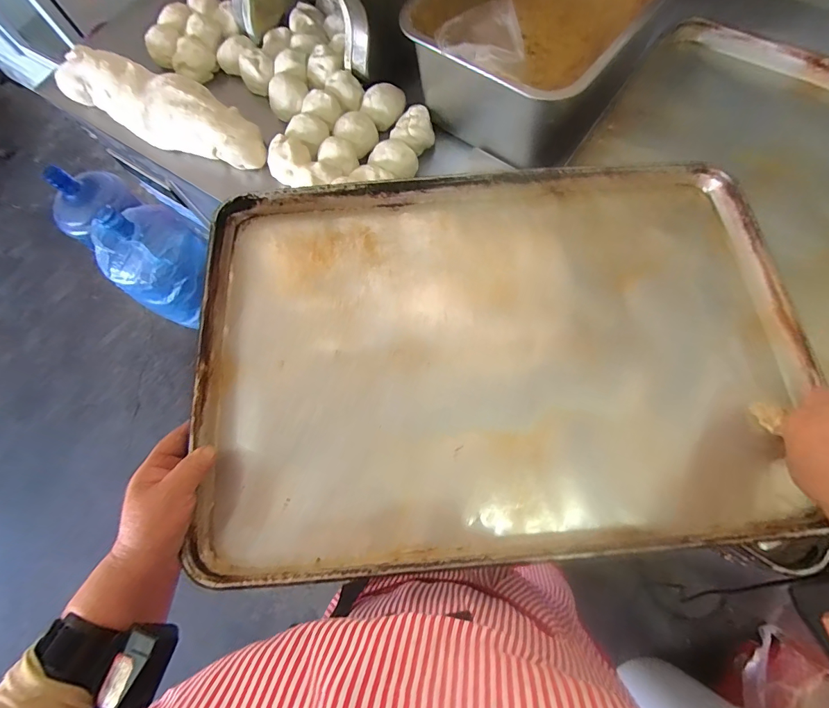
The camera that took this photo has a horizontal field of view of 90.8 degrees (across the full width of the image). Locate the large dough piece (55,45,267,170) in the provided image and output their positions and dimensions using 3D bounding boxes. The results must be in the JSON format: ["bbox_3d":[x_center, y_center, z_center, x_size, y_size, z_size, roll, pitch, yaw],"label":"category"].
[{"bbox_3d":[-0.424,-0.410,0.675,0.428,0.060,0.102,24,76,12],"label":"large dough piece"}]

